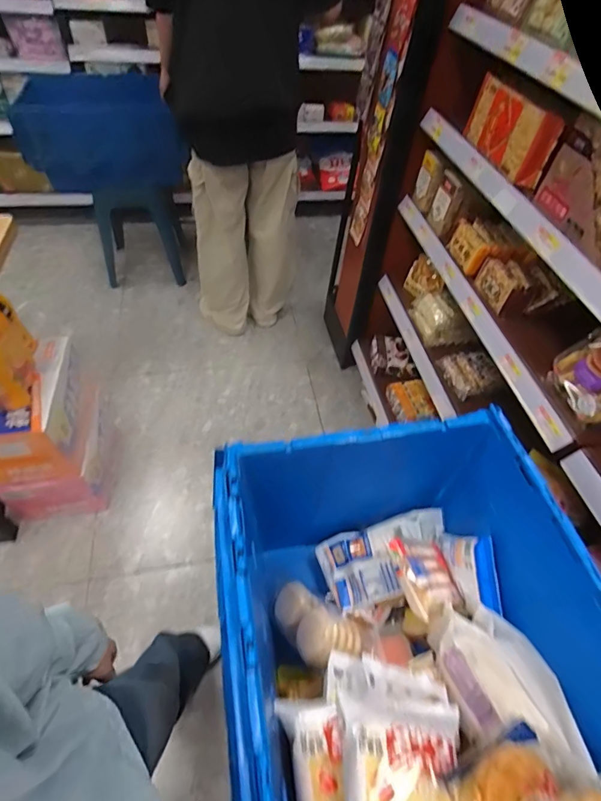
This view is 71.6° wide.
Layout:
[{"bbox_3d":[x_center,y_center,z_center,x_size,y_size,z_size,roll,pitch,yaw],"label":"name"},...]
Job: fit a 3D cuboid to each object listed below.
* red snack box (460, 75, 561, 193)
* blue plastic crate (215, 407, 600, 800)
[{"bbox_3d":[0.429,-0.563,0.862,0.039,0.119,0.280,-4,52,-8],"label":"red snack box"},{"bbox_3d":[0.134,0.365,0.541,0.411,0.351,0.583,-6,52,-10],"label":"blue plastic crate"}]

